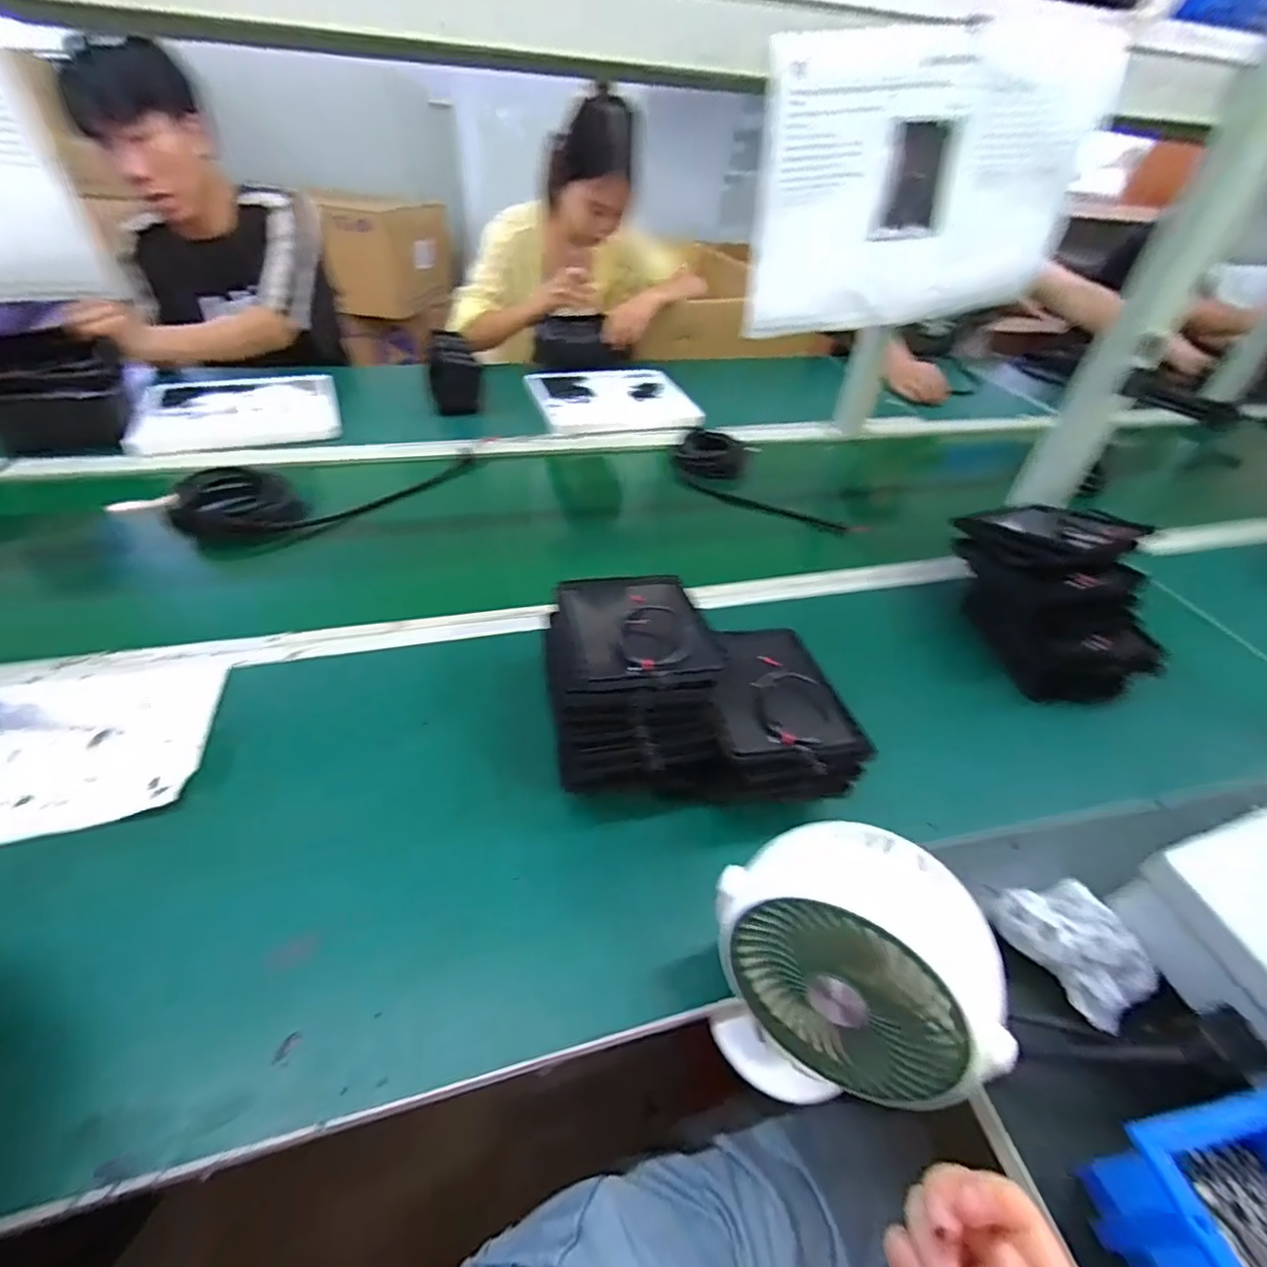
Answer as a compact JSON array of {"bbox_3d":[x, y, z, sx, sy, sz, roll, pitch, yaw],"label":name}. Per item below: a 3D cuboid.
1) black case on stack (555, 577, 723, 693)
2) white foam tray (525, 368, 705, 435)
[{"bbox_3d":[0.003,-0.006,0.487,0.123,0.021,0.146,-2,42,-9],"label":"black case on stack"},{"bbox_3d":[-0.038,-0.453,1.165,0.301,0.028,0.317,-7,44,-15],"label":"white foam tray"}]

